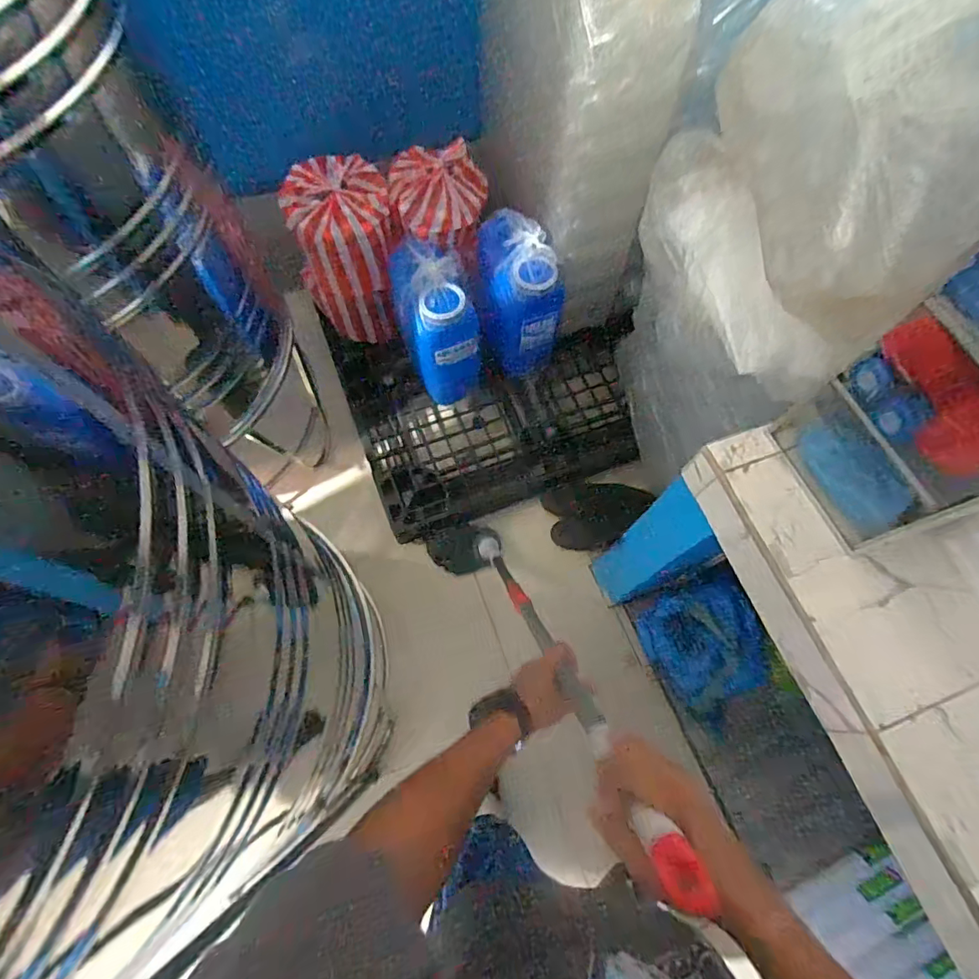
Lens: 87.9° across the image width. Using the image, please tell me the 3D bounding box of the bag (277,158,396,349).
[{"bbox_3d":[-0.423,-0.714,1.541,0.296,0.343,0.385,-9,69,-6],"label":"bag"}]

